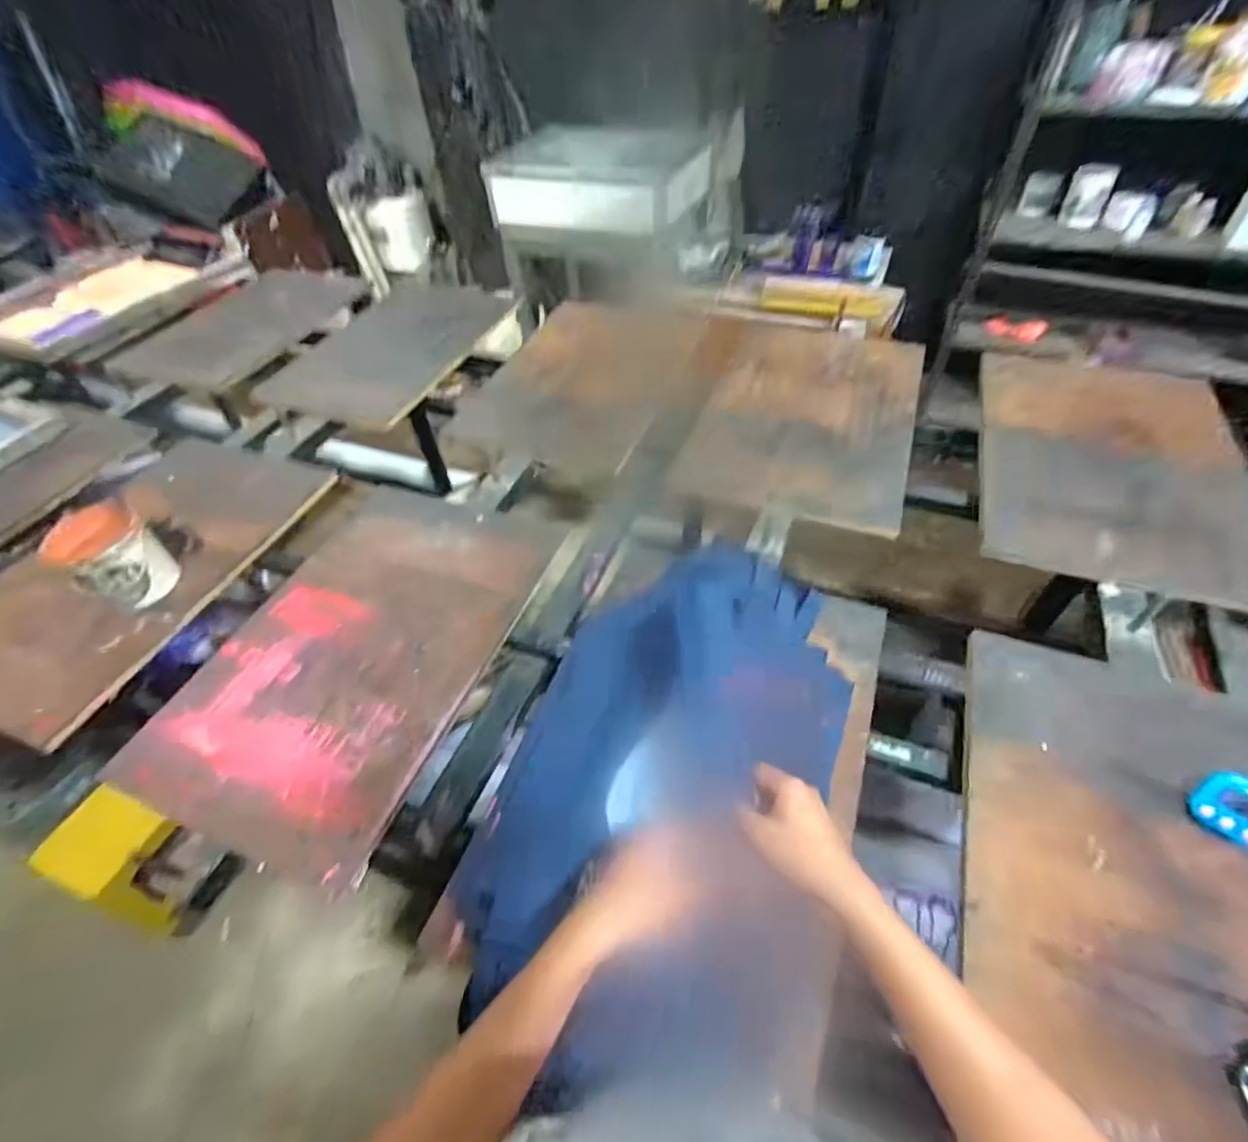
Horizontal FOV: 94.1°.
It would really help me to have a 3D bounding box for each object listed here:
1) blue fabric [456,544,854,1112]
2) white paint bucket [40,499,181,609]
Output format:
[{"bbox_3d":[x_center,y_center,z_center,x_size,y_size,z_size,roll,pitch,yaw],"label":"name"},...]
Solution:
[{"bbox_3d":[0.067,0.233,0.689,0.364,0.062,0.624,10,48,17],"label":"blue fabric"},{"bbox_3d":[-0.796,-0.014,0.919,0.118,0.154,0.114,-2,50,2],"label":"white paint bucket"}]

